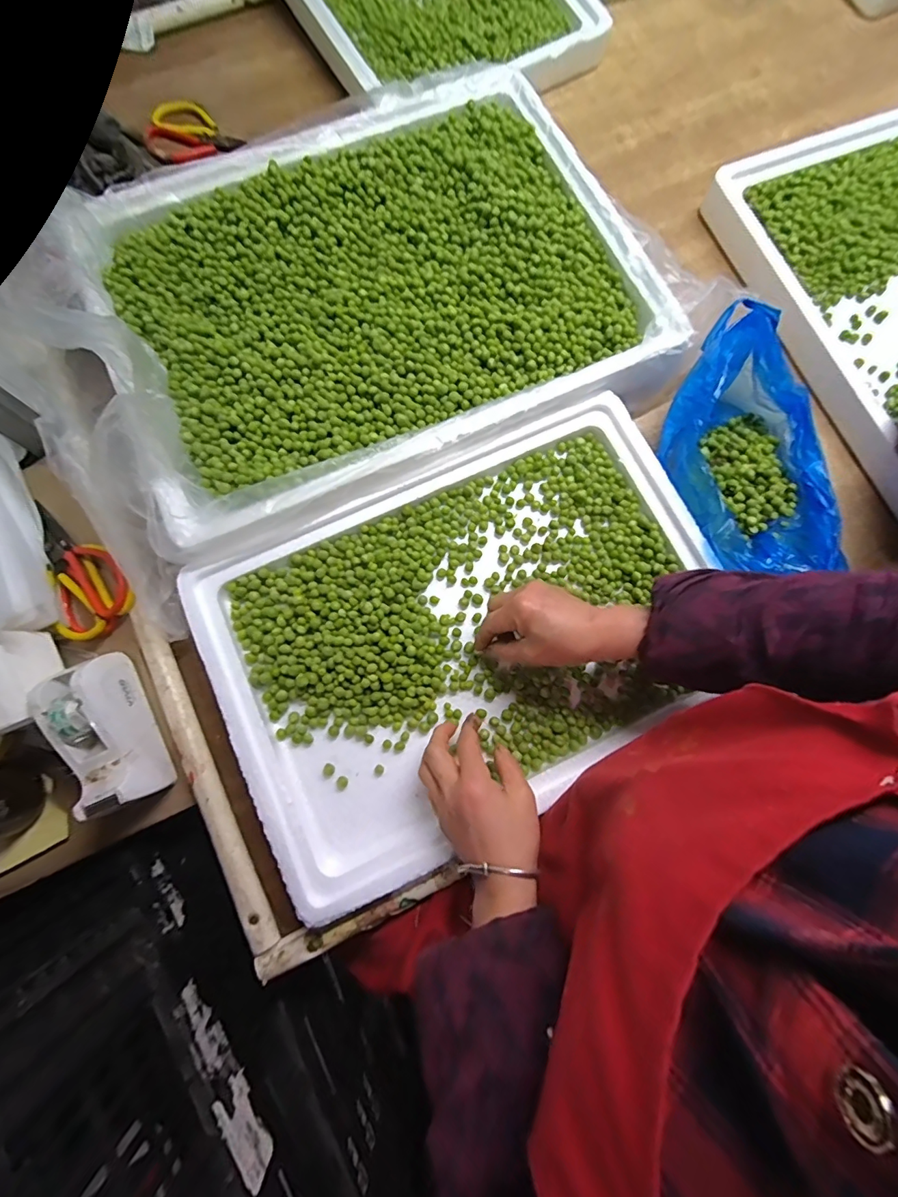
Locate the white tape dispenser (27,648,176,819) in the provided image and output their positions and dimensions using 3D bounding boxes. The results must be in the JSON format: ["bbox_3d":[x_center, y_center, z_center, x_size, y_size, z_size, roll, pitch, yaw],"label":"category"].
[{"bbox_3d":[-0.315,0.123,0.424,0.056,0.066,0.141,-26,80,-6],"label":"white tape dispenser"}]

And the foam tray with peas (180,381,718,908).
[{"bbox_3d":[0.023,0.023,0.475,0.498,0.034,0.351,-26,80,-6],"label":"foam tray with peas"}]

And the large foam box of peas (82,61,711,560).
[{"bbox_3d":[-0.088,-0.362,0.529,0.576,0.060,0.458,-25,80,-6],"label":"large foam box of peas"}]

